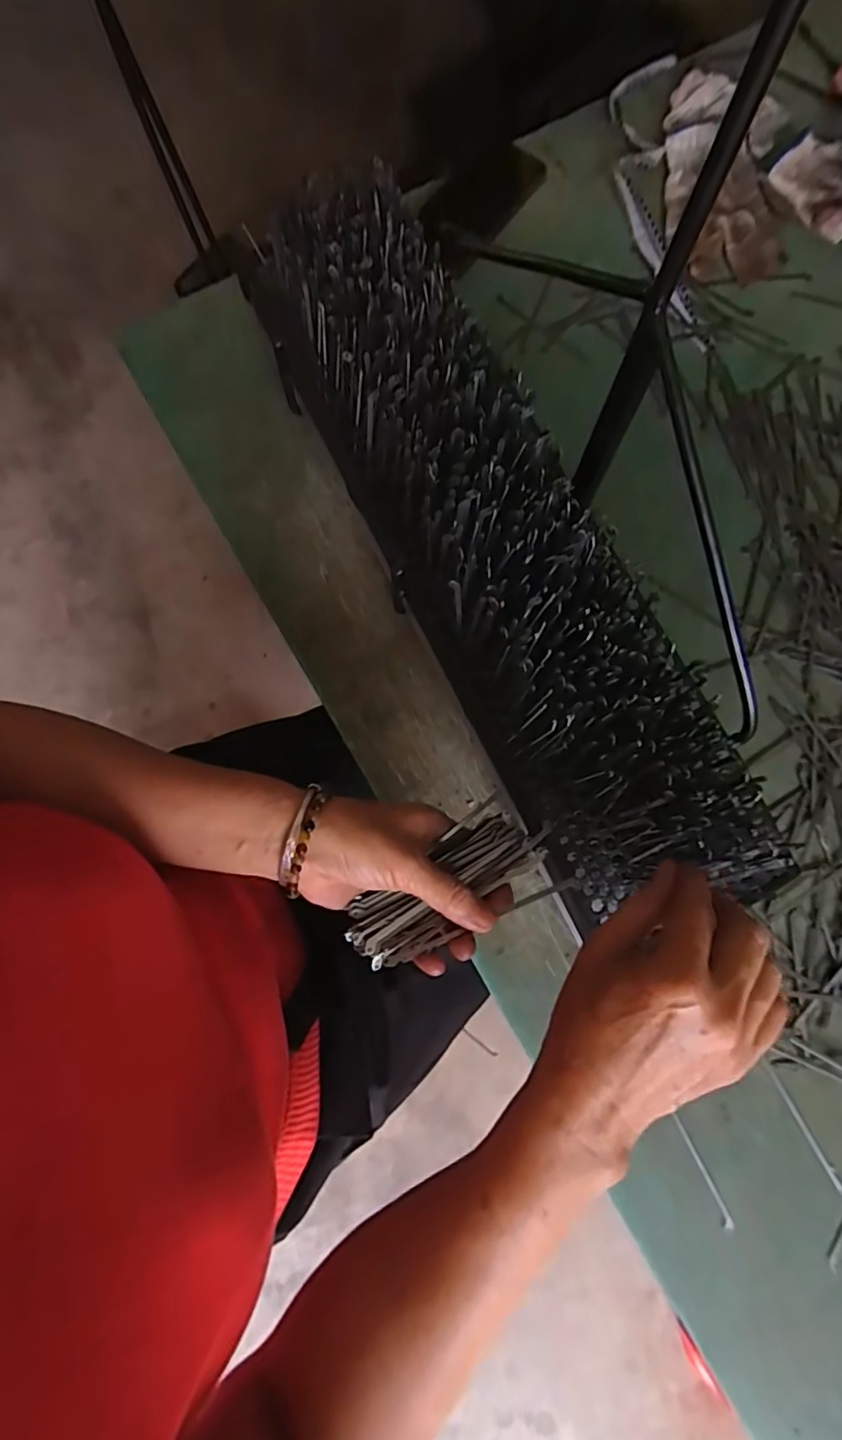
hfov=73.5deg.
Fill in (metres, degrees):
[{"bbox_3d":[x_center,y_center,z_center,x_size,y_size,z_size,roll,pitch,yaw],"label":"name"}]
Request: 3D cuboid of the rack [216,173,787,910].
[{"bbox_3d":[0.040,-0.129,0.418,0.125,0.125,0.547,-27,79,-4],"label":"rack"}]

